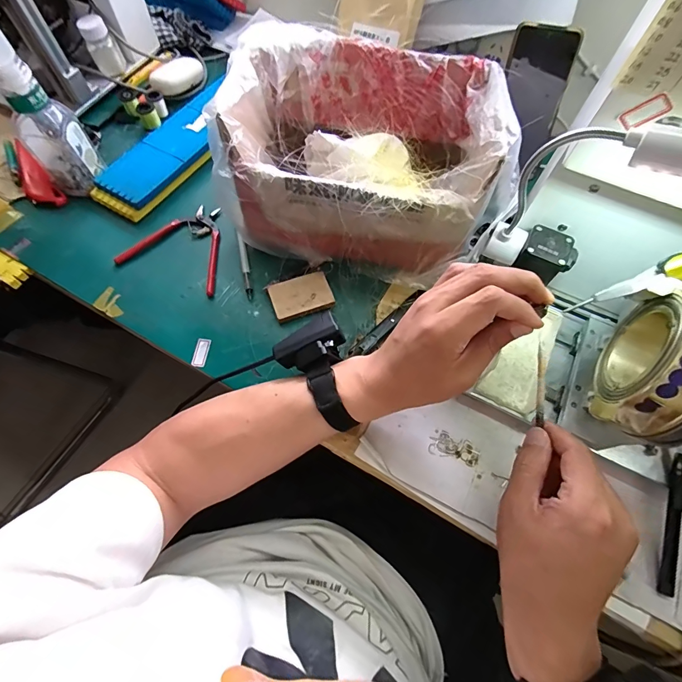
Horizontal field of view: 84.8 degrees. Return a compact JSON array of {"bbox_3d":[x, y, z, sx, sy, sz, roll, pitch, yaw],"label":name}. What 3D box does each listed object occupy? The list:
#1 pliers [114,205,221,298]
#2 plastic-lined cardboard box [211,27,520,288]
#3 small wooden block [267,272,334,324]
[{"bbox_3d":[-0.200,-0.130,0.491,0.131,0.018,0.123,19,66,7],"label":"pliers"},{"bbox_3d":[0.024,-0.208,0.433,0.282,0.148,0.201,11,66,4],"label":"plastic-lined cardboard box"},{"bbox_3d":[-0.049,-0.054,0.454,0.072,0.011,0.050,-14,66,-8],"label":"small wooden block"}]

